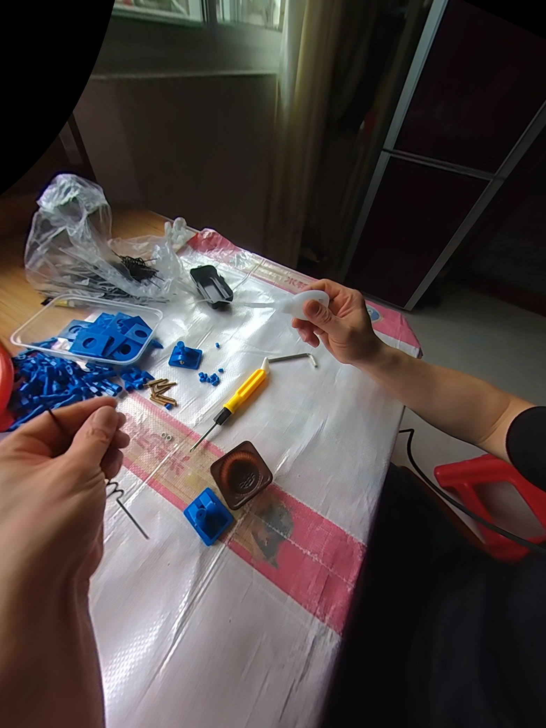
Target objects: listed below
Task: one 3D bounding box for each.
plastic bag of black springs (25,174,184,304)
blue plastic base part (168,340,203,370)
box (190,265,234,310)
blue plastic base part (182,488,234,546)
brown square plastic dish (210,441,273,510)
[{"bbox_3d":[-0.269,-0.198,0.403,0.214,0.137,0.163,12,54,4],"label":"plastic bag of black springs"},{"bbox_3d":[-0.136,-0.014,0.361,0.045,0.022,0.034,4,54,-2],"label":"blue plastic base part"},{"bbox_3d":[-0.116,-0.145,0.448,0.050,0.027,0.111,-23,60,-20],"label":"box"},{"bbox_3d":[-0.068,0.160,0.248,0.044,0.016,0.034,39,60,21],"label":"blue plastic base part"},{"bbox_3d":[-0.037,0.125,0.267,0.054,0.028,0.056,-29,62,-23],"label":"brown square plastic dish"}]

